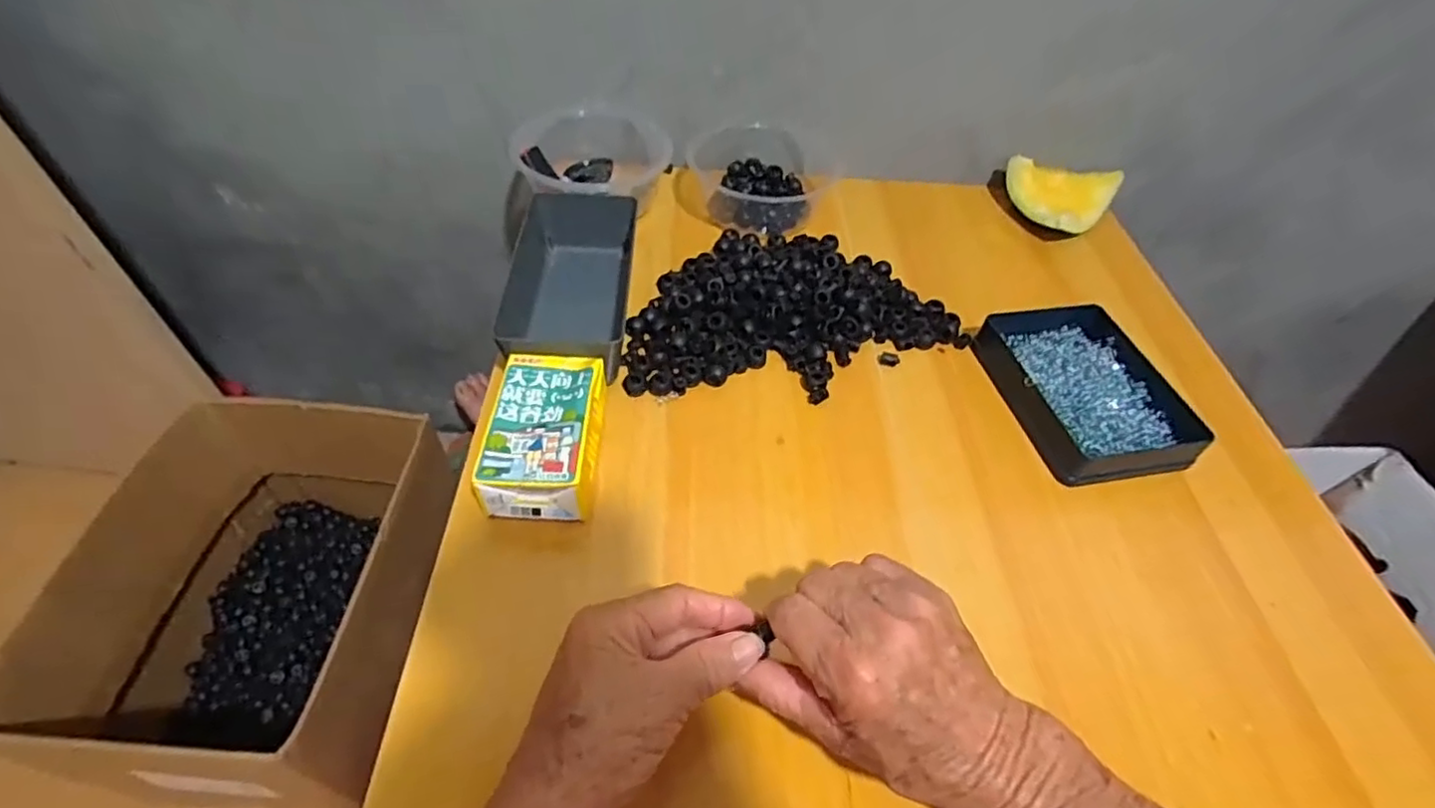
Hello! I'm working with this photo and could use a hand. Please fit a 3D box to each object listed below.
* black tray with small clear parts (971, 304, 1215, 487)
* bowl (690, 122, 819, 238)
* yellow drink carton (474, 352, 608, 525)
[{"bbox_3d":[0.277,-0.013,0.487,0.112,0.028,0.150,-7,51,-11],"label":"black tray with small clear parts"},{"bbox_3d":[0.038,-0.230,0.638,0.119,0.042,0.129,3,50,-3],"label":"bowl"},{"bbox_3d":[-0.111,0.019,0.415,0.063,0.042,0.106,4,50,-3],"label":"yellow drink carton"}]

